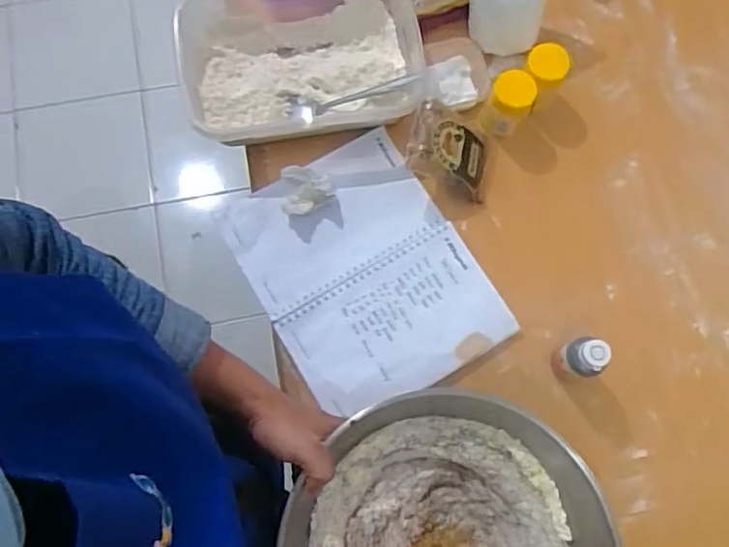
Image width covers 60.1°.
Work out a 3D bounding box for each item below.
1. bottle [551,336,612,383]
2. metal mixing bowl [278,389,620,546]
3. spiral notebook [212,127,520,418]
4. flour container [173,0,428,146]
[{"bbox_3d":[0.201,0.082,0.594,0.031,0.079,0.034,0,74,-1],"label":"bottle"},{"bbox_3d":[0.072,0.241,0.517,0.266,0.086,0.263,0,74,-1],"label":"metal mixing bowl"},{"bbox_3d":[-0.001,-0.001,0.644,0.207,0.011,0.261,-30,77,-9],"label":"spiral notebook"},{"bbox_3d":[-0.066,-0.230,0.682,0.256,0.062,0.177,-8,75,-3],"label":"flour container"}]

